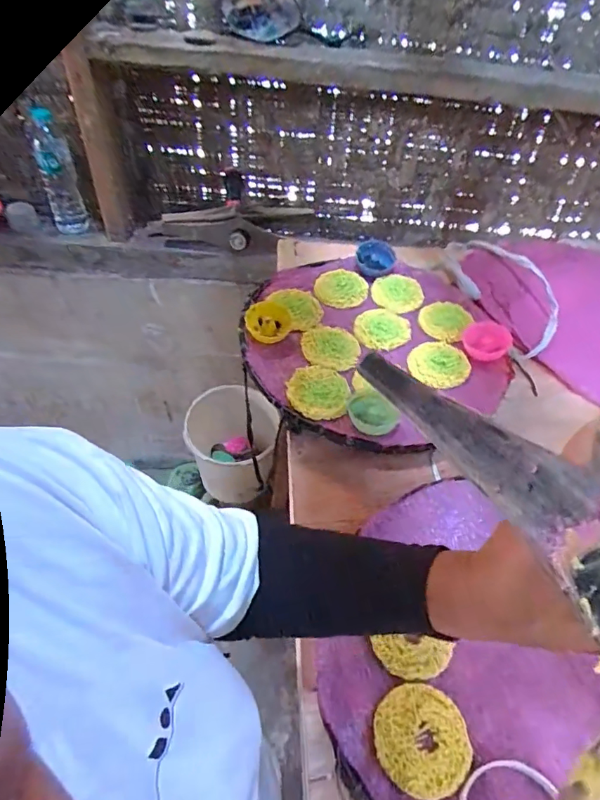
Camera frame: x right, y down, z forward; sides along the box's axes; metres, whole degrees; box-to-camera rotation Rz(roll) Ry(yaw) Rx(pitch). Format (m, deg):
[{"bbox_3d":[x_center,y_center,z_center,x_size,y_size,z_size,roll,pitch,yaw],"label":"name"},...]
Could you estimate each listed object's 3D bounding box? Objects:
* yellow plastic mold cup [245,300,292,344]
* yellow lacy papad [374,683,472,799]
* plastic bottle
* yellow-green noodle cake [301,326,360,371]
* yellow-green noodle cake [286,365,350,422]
[{"bbox_3d":[-0.040,-0.107,0.648,0.061,0.014,0.059,3,78,-17],"label":"yellow plastic mold cup"},{"bbox_3d":[0.104,0.286,0.402,0.078,0.005,0.078,29,52,19],"label":"yellow lacy papad"},{"bbox_3d":[-0.525,-0.484,1.039,0.074,0.221,0.075,-15,52,-18],"label":"plastic bottle"},{"bbox_3d":[0.042,-0.073,0.640,0.076,0.004,0.083,11,49,4],"label":"yellow-green noodle cake"},{"bbox_3d":[0.021,-0.011,0.582,0.071,0.016,0.077,3,49,-3],"label":"yellow-green noodle cake"}]

